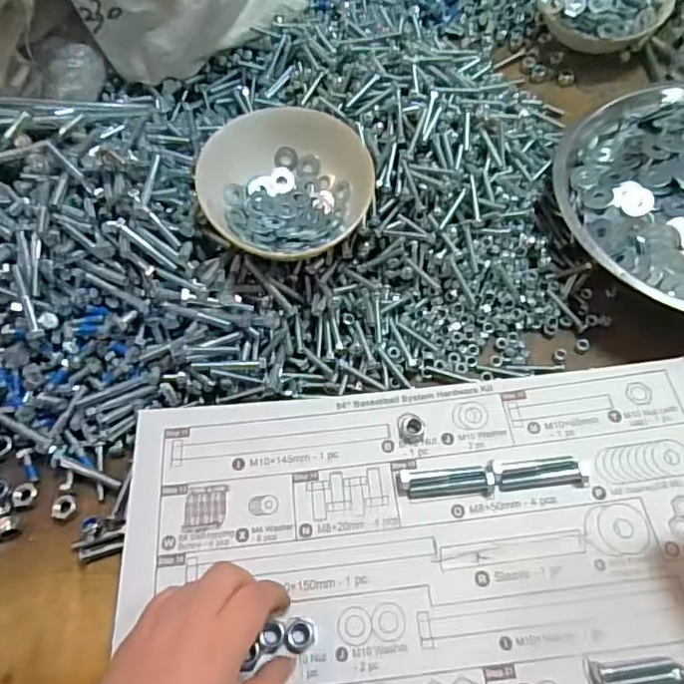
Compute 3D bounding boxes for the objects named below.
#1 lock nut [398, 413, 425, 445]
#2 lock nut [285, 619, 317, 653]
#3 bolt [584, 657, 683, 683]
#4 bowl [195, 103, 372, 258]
[{"bbox_3d":[0.049,0.060,0.392,0.018,0.008,0.021,1,66,1],"label":"lock nut"},{"bbox_3d":[-0.024,0.169,0.326,0.017,0.008,0.017,0,66,1],"label":"lock nut"},{"bbox_3d":[0.160,0.180,0.308,0.048,0.012,0.013,-2,60,1],"label":"bolt"},{"bbox_3d":[-0.042,-0.123,0.441,0.124,0.048,0.133,20,63,14],"label":"bowl"}]

